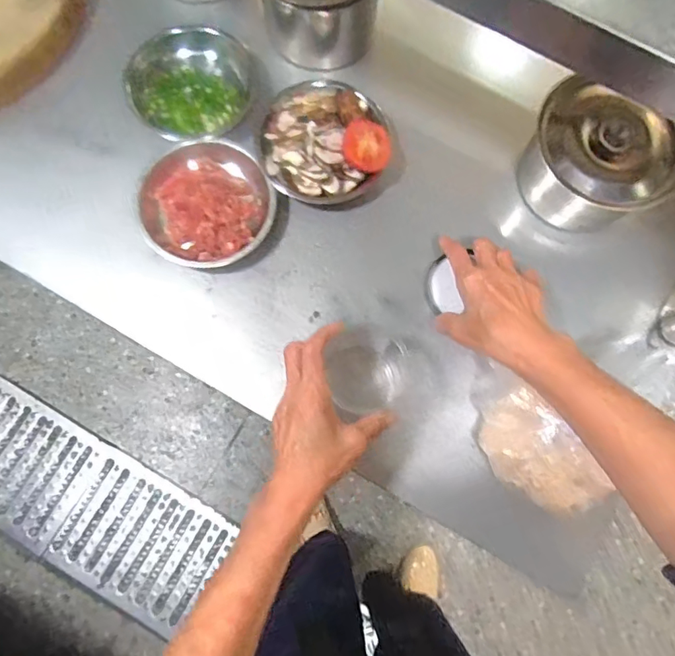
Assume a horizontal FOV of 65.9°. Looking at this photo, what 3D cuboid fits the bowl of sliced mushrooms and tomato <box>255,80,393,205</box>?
[{"bbox_3d":[-0.017,-0.215,0.584,0.144,0.049,0.137,0,78,-1],"label":"bowl of sliced mushrooms and tomato"}]

